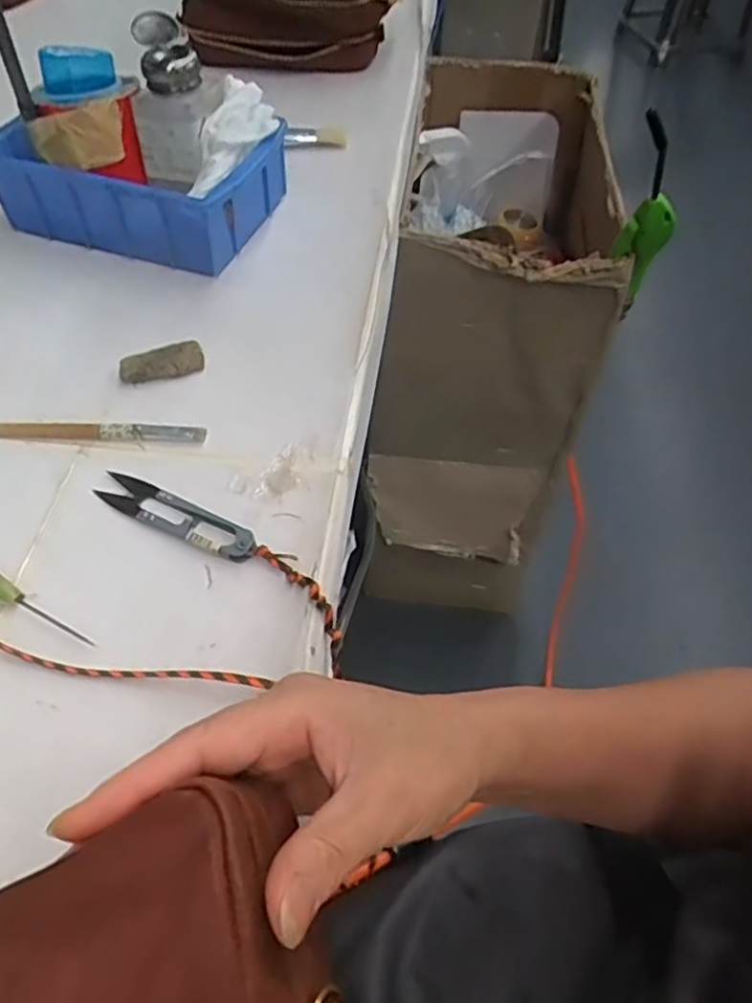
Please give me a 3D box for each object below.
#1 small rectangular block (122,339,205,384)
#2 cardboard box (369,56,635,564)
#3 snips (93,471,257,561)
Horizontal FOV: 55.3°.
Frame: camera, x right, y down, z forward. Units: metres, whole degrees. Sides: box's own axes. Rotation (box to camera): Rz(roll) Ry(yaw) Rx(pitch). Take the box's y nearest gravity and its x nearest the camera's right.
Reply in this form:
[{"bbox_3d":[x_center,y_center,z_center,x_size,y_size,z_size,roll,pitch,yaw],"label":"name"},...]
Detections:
[{"bbox_3d":[-0.136,-0.087,0.458,0.052,0.014,0.019,-15,53,-10],"label":"small rectangular block"},{"bbox_3d":[0.152,-0.245,0.932,0.242,0.429,0.453,9,53,5],"label":"cardboard box"},{"bbox_3d":[-0.109,0.007,0.388,0.101,0.006,0.021,23,56,19],"label":"snips"}]

